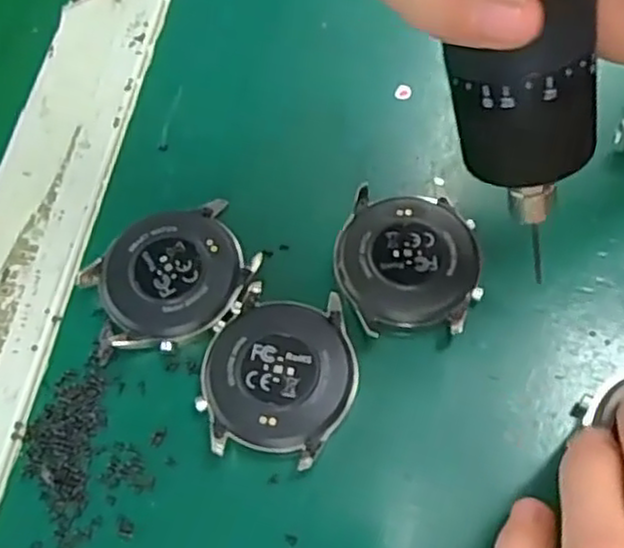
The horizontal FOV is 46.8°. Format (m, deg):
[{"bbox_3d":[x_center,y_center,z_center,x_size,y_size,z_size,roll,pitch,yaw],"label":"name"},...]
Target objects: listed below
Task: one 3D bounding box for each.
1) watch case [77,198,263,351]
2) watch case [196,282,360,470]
[{"bbox_3d":[-0.044,0.001,0.232,0.049,0.011,0.043,-26,66,-9],"label":"watch case"},{"bbox_3d":[-0.010,0.030,0.216,0.044,0.010,0.049,6,65,6],"label":"watch case"}]

